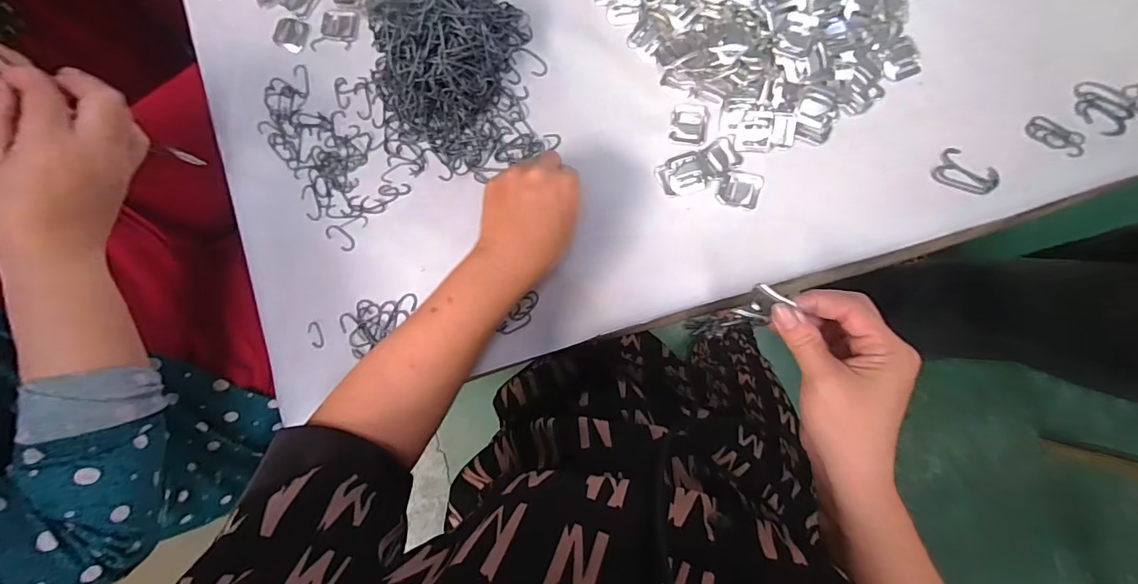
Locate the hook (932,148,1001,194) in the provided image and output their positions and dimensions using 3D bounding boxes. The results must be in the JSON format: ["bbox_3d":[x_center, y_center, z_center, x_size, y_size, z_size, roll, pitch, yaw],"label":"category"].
[{"bbox_3d":[0.327,-0.097,0.392,0.048,0.004,0.030,30,90,8],"label":"hook"}]

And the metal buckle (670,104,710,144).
[{"bbox_3d":[0.107,-0.149,0.424,0.032,0.004,0.035,7,87,8],"label":"metal buckle"}]

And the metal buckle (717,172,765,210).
[{"bbox_3d":[0.149,-0.090,0.417,0.035,0.004,0.031,15,88,8],"label":"metal buckle"}]

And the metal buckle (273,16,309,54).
[{"bbox_3d":[-0.277,-0.257,0.479,0.033,0.005,0.032,12,88,8],"label":"metal buckle"}]

